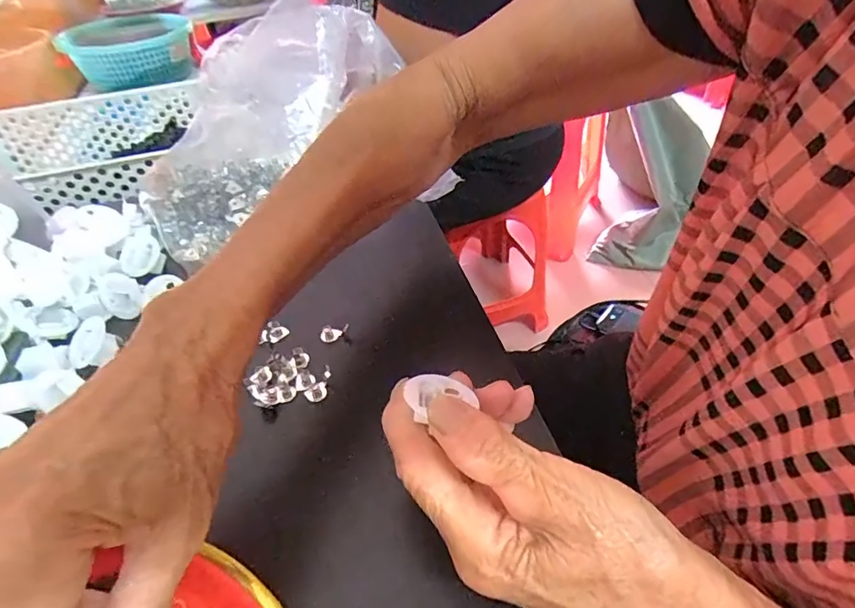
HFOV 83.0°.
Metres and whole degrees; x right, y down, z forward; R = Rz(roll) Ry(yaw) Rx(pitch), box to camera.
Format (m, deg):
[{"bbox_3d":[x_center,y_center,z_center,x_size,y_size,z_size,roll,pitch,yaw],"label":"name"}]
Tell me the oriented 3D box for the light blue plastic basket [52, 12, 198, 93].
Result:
[{"bbox_3d":[-0.614,-0.523,1.007,0.227,0.092,0.264,-15,45,-12],"label":"light blue plastic basket"}]

